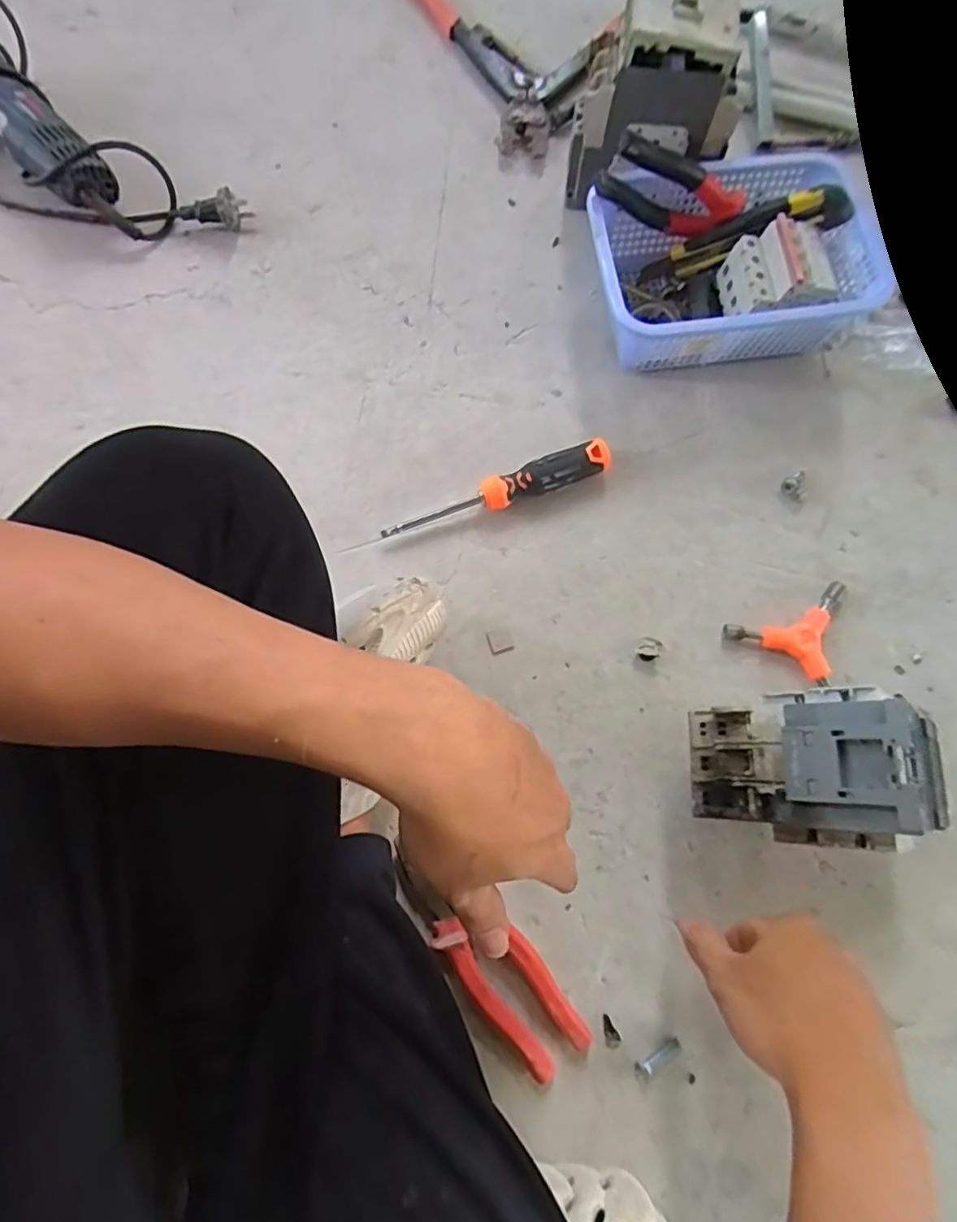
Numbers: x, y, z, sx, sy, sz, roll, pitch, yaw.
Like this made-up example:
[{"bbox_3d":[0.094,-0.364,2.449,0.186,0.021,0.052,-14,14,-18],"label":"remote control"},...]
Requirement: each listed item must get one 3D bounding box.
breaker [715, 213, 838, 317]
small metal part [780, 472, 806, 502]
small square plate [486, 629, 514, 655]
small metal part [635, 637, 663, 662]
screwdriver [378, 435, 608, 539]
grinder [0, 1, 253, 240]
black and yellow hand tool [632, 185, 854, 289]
[{"bbox_3d":[0.253,-0.279,0.528,0.077,0.058,0.084,-6,75,-2],"label":"breaker"},{"bbox_3d":[0.275,-0.110,0.537,0.021,0.004,0.028,34,78,8],"label":"small metal part"},{"bbox_3d":[0.018,0.025,0.502,0.019,0.004,0.019,-20,76,-5],"label":"small square plate"},{"bbox_3d":[0.138,0.030,0.498,0.017,0.009,0.022,35,78,8],"label":"small metal part"},{"bbox_3d":[0.017,-0.100,0.519,0.197,0.027,0.026,-20,76,-5],"label":"screwdriver"},{"bbox_3d":[-0.405,-0.448,0.577,0.371,0.087,0.138,38,78,9],"label":"grinder"},{"bbox_3d":[0.228,-0.328,0.545,0.171,0.031,0.024,-9,74,25],"label":"black and yellow hand tool"}]

